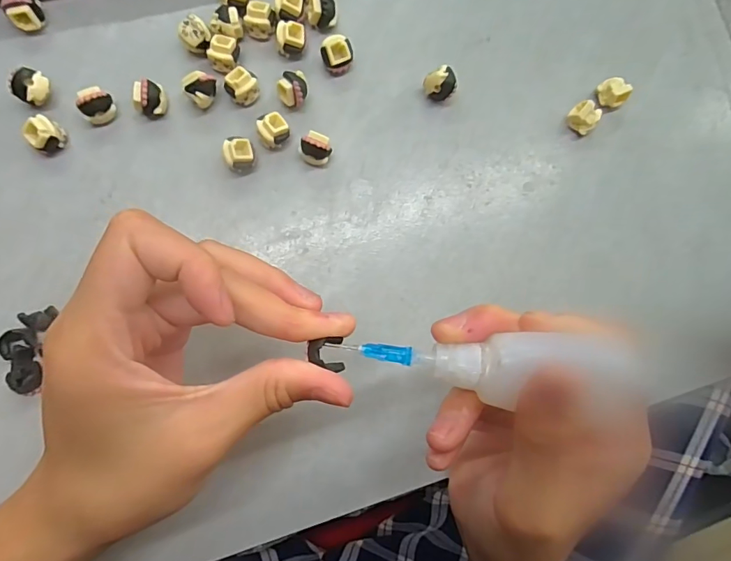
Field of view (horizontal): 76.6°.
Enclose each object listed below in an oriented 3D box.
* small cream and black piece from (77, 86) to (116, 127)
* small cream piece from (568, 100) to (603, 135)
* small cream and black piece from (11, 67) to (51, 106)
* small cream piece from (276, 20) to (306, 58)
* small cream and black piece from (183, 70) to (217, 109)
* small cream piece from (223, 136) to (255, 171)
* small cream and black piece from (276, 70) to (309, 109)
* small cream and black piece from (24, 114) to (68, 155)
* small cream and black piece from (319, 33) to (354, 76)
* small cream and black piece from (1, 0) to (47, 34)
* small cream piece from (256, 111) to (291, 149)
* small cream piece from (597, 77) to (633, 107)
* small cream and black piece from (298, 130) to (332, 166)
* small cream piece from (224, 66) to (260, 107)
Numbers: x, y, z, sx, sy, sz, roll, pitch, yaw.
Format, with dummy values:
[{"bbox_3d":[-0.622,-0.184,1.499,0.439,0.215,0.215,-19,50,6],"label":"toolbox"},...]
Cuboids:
[{"bbox_3d":[-0.134,-0.087,0.231,0.015,0.015,0.011,-37,88,-7],"label":"small cream and black piece"},{"bbox_3d":[0.117,-0.088,0.250,0.015,0.015,0.011,41,83,1],"label":"small cream piece"},{"bbox_3d":[-0.164,-0.095,0.229,0.015,0.013,0.016,0,84,-4],"label":"small cream and black piece"},{"bbox_3d":[-0.039,-0.127,0.243,0.014,0.014,0.013,-1,84,-4],"label":"small cream piece"},{"bbox_3d":[-0.083,-0.097,0.236,0.015,0.017,0.013,-32,87,-6],"label":"small cream and black piece"},{"bbox_3d":[-0.063,-0.064,0.235,0.014,0.014,0.016,-16,86,-5],"label":"small cream piece"},{"bbox_3d":[-0.037,-0.099,0.239,0.014,0.016,0.016,7,84,-3],"label":"small cream and black piece"},{"bbox_3d":[-0.157,-0.071,0.227,0.010,0.016,0.015,33,83,0],"label":"small cream and black piece"},{"bbox_3d":[-0.015,-0.118,0.244,0.016,0.014,0.015,-8,85,-5],"label":"small cream and black piece"},{"bbox_3d":[-0.171,-0.134,0.232,0.015,0.016,0.011,-28,87,-6],"label":"small cream and black piece"},{"bbox_3d":[-0.047,-0.077,0.237,0.015,0.013,0.014,-30,87,-6],"label":"small cream piece"},{"bbox_3d":[0.135,-0.102,0.252,0.013,0.011,0.015,-32,87,-6],"label":"small cream piece"},{"bbox_3d":[-0.025,-0.067,0.237,0.016,0.015,0.012,29,83,-1],"label":"small cream and black piece"},{"bbox_3d":[-0.063,-0.100,0.239,0.016,0.013,0.014,-32,87,-6],"label":"small cream piece"}]

